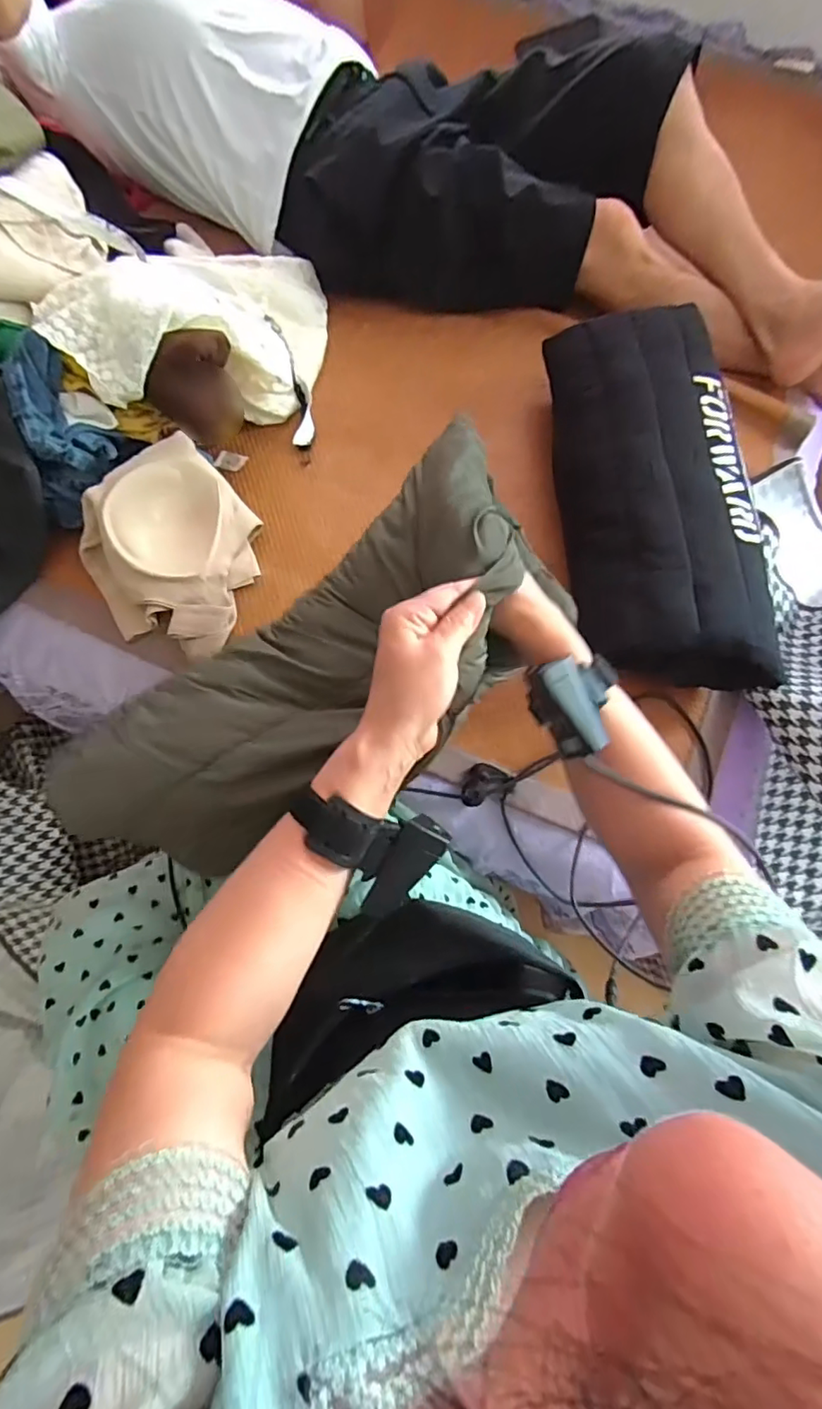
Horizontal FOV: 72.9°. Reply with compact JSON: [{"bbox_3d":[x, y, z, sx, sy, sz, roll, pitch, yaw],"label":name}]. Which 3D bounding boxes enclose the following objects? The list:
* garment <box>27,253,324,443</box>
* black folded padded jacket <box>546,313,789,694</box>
[{"bbox_3d":[-0.271,-0.491,0.711,0.330,0.161,0.293,-12,75,-4],"label":"garment"},{"bbox_3d":[0.291,-0.257,0.669,0.213,0.091,0.476,-1,74,-1],"label":"black folded padded jacket"}]

